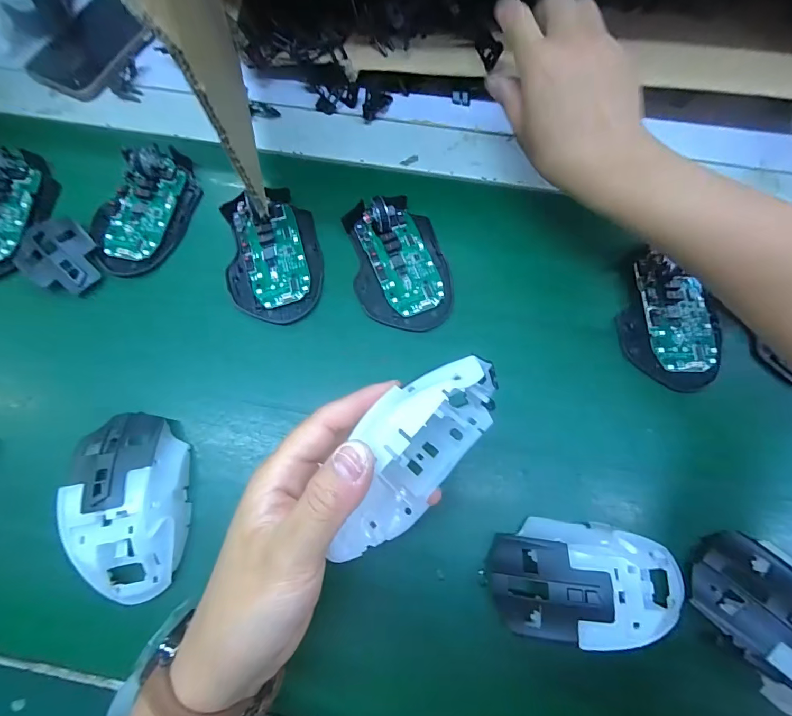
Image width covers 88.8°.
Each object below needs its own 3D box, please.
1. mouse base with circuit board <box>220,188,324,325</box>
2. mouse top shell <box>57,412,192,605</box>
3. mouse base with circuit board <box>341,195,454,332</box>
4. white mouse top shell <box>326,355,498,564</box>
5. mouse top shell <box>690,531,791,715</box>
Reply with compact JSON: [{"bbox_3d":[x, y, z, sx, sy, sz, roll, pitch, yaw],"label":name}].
[{"bbox_3d":[-0.098,-0.084,0.319,0.073,0.016,0.109,-5,72,-2],"label":"mouse base with circuit board"},{"bbox_3d":[-0.170,0.092,0.257,0.062,0.029,0.113,-14,73,-5],"label":"mouse top shell"},{"bbox_3d":[0.003,-0.079,0.314,0.073,0.026,0.112,-11,72,-4],"label":"mouse base with circuit board"},{"bbox_3d":[0.005,0.047,0.198,0.048,0.063,0.110,39,76,11],"label":"white mouse top shell"},{"bbox_3d":[0.229,0.159,0.237,0.070,0.040,0.114,-39,76,-12],"label":"mouse top shell"}]

